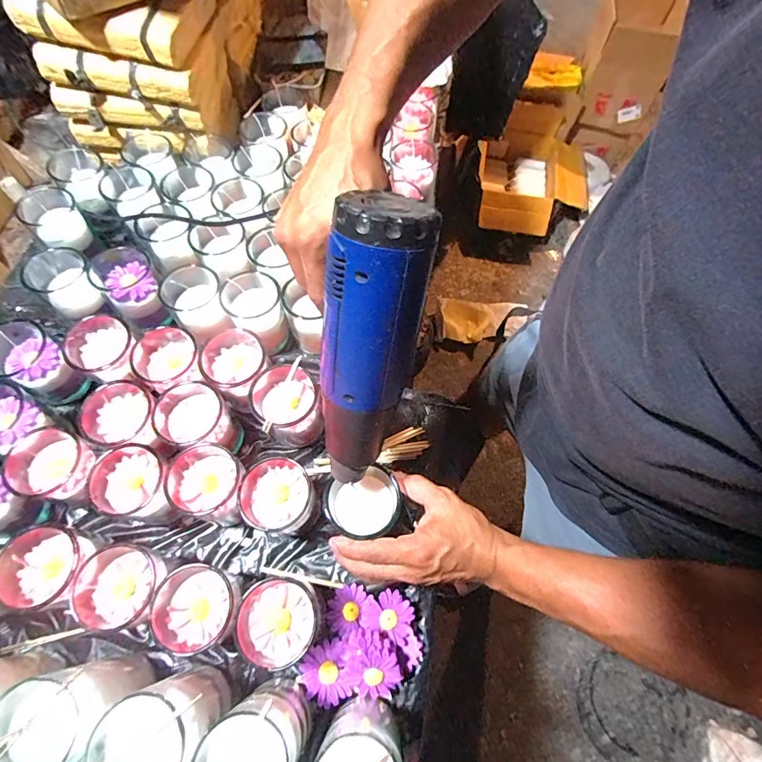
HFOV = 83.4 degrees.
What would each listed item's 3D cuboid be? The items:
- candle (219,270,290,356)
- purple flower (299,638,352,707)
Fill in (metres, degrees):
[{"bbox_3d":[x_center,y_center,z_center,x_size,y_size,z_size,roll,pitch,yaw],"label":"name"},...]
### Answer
[{"bbox_3d":[-0.153,-0.083,0.554,0.067,0.095,0.072,0,64,-1],"label":"candle"},{"bbox_3d":[-0.054,0.286,0.419,0.045,0.010,0.050,-21,66,-11],"label":"purple flower"}]

